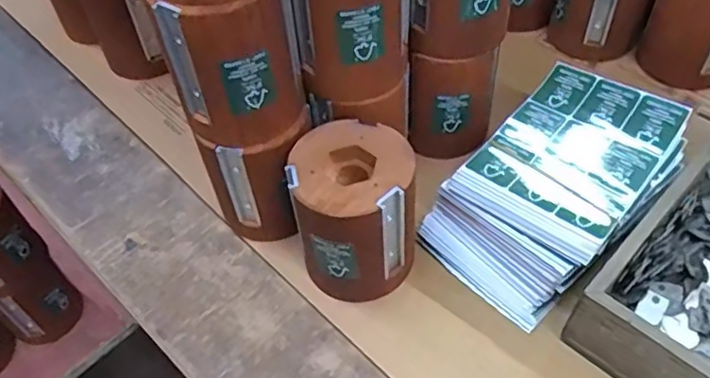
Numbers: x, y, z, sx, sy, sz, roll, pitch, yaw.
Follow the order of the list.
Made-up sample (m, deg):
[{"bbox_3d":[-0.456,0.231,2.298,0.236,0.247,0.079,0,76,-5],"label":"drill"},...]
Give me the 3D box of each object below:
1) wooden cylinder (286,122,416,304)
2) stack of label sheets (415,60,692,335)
[{"bbox_3d":[0.001,0.021,0.412,0.075,0.110,0.075,-2,51,3],"label":"wooden cylinder"},{"bbox_3d":[0.143,0.000,0.438,0.178,0.066,0.112,-39,58,-24],"label":"stack of label sheets"}]

